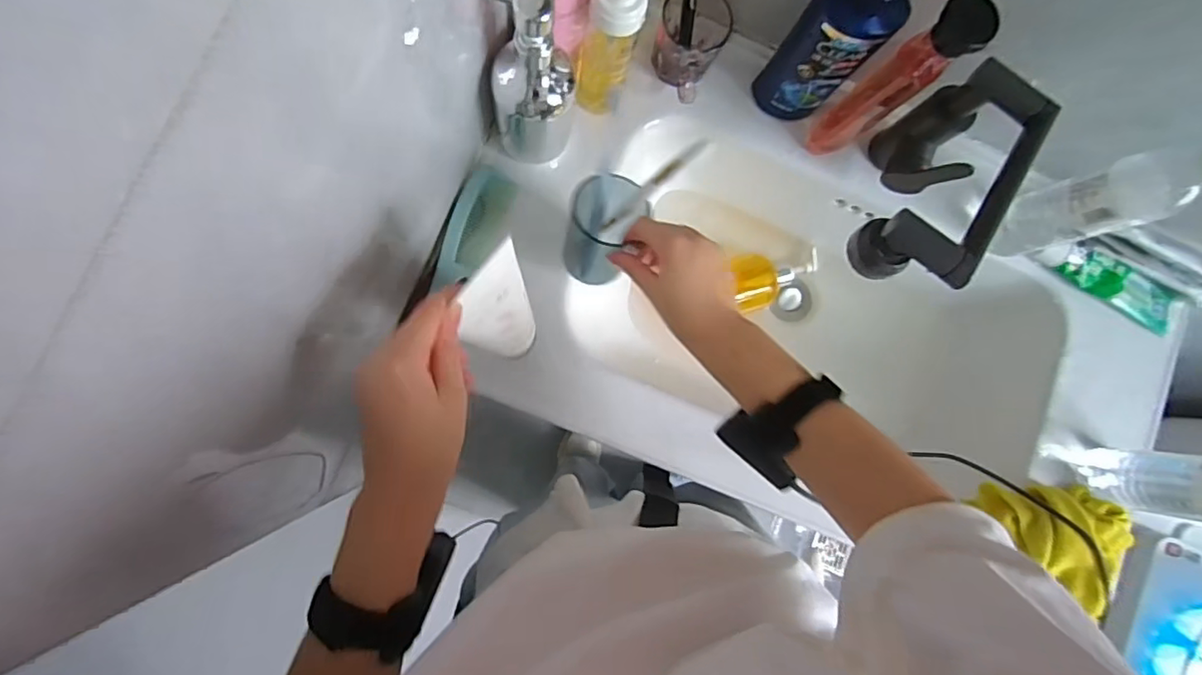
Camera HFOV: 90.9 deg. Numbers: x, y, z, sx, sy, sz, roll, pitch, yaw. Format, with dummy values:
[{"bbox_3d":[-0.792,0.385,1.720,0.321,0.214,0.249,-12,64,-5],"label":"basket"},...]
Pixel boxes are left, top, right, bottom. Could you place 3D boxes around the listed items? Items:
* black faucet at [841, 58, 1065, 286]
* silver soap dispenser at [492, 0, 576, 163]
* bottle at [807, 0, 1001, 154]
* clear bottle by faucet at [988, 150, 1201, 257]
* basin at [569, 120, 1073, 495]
[{"bbox_3d":[0.296,-0.133,0.557,0.075,0.180,0.209,36,81,-4],"label":"black faucet"},{"bbox_3d":[-0.056,-0.217,0.522,0.074,0.200,0.059,-11,87,-9],"label":"silver soap dispenser"},{"bbox_3d":[0.267,-0.232,0.552,0.056,0.210,0.044,-40,92,-9],"label":"bottle"},{"bbox_3d":[0.478,-0.130,0.565,0.066,0.208,0.064,-15,88,-9],"label":"clear bottle by faucet"},{"bbox_3d":[0.259,-0.038,0.722,0.540,0.145,0.297,20,83,-6],"label":"basin"}]

